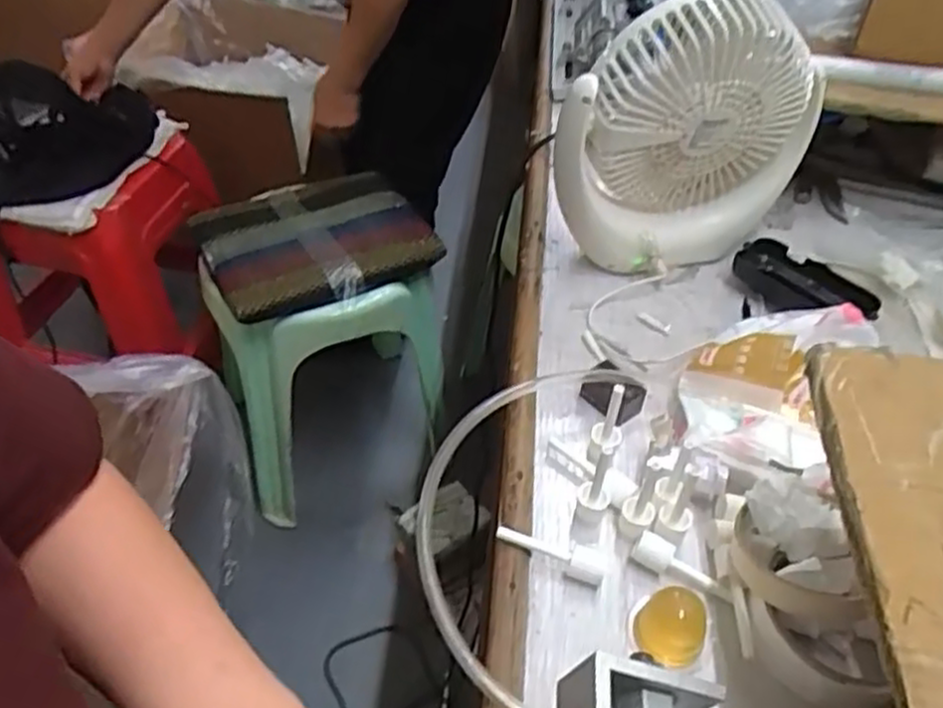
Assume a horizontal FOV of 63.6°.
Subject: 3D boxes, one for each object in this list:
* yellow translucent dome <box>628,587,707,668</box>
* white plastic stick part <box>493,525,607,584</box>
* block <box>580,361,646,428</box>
[{"bbox_3d":[0.102,0.143,0.398,0.037,0.025,0.039,1,44,-1],"label":"yellow translucent dome"},{"bbox_3d":[0.046,0.114,0.438,0.064,0.012,0.016,17,46,15],"label":"white plastic stick part"},{"bbox_3d":[0.097,0.027,0.520,0.027,0.029,0.038,-29,52,-28],"label":"block"}]

